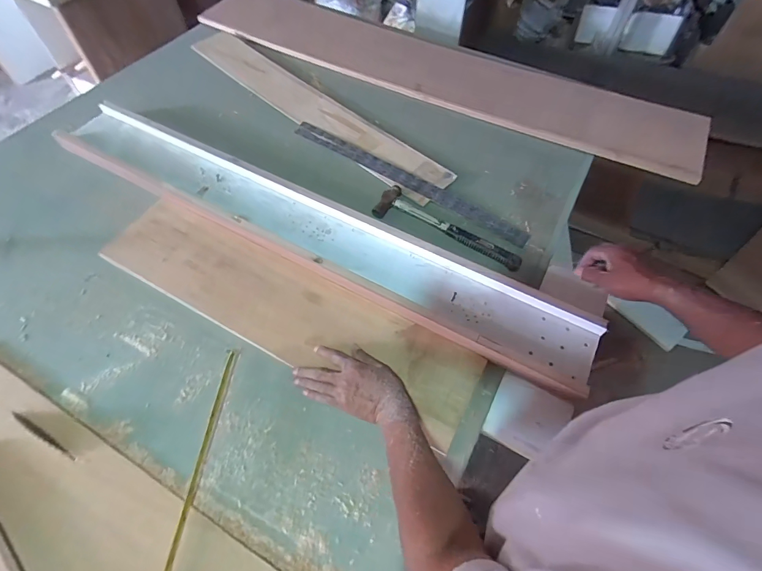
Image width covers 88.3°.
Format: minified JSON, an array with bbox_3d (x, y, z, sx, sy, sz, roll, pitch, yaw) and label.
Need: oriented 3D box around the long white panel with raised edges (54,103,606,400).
[{"bbox_3d":[-0.183,-0.131,0.779,1.203,0.035,0.157,26,62,17],"label":"long white panel with raised edges"}]

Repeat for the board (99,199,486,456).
[{"bbox_3d":[-0.184,0.026,0.714,0.735,0.014,0.175,24,61,14],"label":"board"}]

